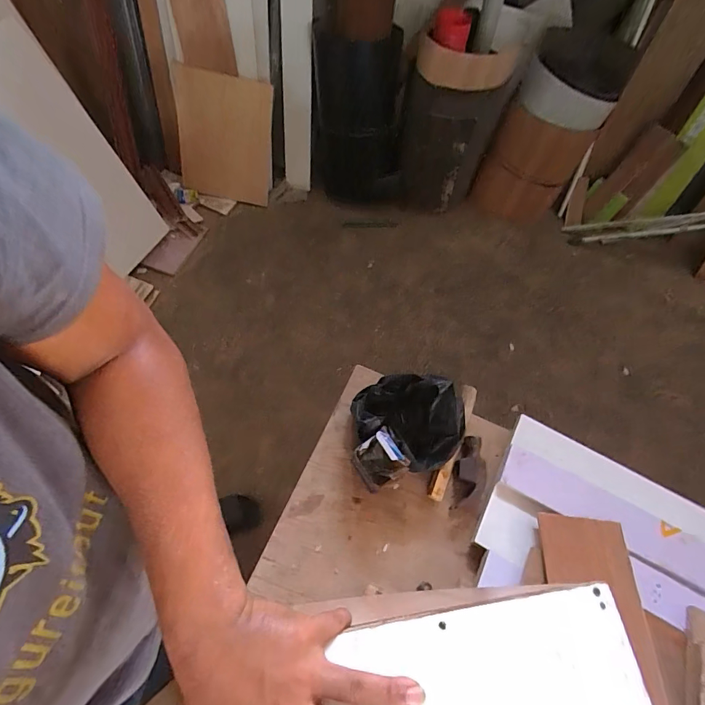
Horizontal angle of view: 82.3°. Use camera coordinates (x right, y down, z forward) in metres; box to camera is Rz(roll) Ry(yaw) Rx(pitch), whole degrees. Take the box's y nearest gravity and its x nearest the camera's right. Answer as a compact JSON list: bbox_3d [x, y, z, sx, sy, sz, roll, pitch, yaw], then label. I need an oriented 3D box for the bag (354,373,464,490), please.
[{"bbox_3d":[0.080,0.116,0.665,0.177,0.096,0.170,-16,66,-12],"label":"bag"}]

